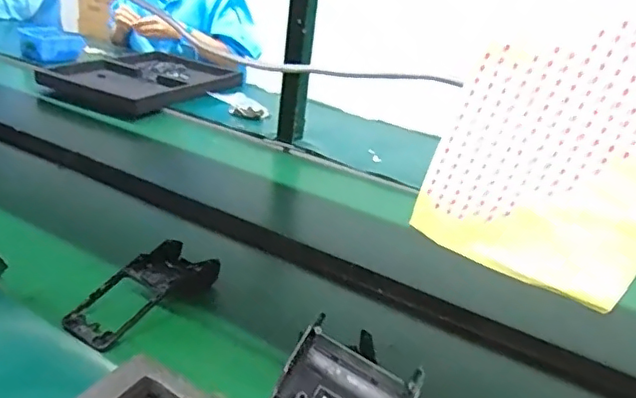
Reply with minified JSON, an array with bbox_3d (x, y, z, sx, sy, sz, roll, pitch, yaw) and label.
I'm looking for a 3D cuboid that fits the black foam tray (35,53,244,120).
[{"bbox_3d":[-0.430,-0.301,1.460,0.353,0.062,0.406,20,29,23],"label":"black foam tray"}]

